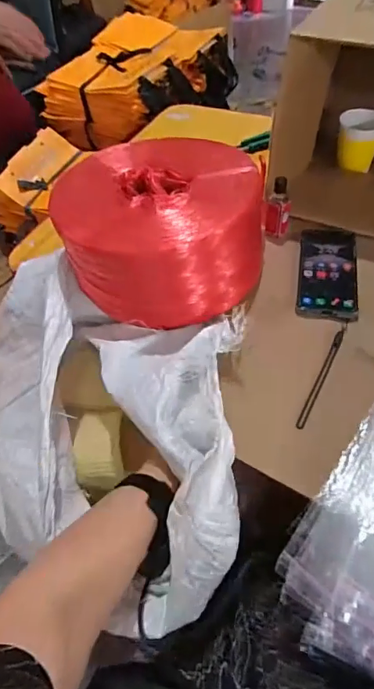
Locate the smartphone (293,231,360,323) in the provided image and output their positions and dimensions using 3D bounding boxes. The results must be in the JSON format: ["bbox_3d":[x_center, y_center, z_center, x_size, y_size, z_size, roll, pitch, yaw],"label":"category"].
[{"bbox_3d":[0.185,-0.099,0.608,0.073,0.007,0.165,6,52,11],"label":"smartphone"}]

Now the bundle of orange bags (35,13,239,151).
[{"bbox_3d":[-0.115,-0.696,1.227,0.301,0.160,0.494,23,57,23],"label":"bundle of orange bags"}]

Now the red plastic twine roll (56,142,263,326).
[{"bbox_3d":[-0.037,-0.159,0.617,0.244,0.136,0.240,-3,50,3],"label":"red plastic twine roll"}]

